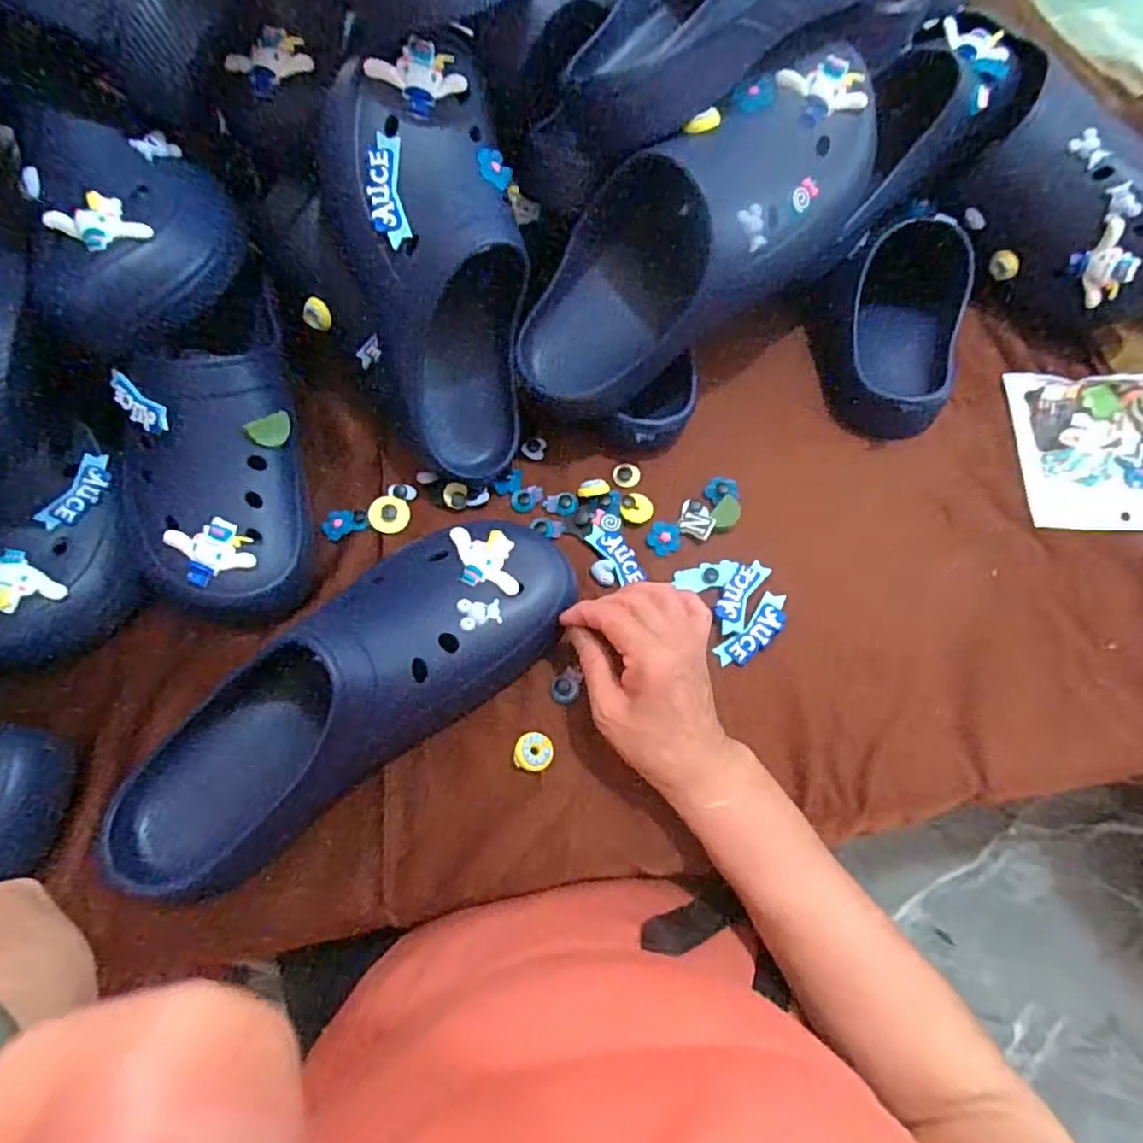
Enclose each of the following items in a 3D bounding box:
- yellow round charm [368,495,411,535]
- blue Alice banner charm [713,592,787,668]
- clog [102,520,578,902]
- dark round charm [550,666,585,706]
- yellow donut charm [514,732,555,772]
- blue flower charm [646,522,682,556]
[{"bbox_3d":[-0.139,-0.044,0.486,0.027,0.008,0.030,15,66,9],"label":"yellow round charm"},{"bbox_3d":[0.125,0.040,0.432,0.022,0.005,0.062,40,72,18],"label":"blue Alice banner charm"},{"bbox_3d":[-0.136,0.068,0.377,0.298,0.106,0.104,-38,69,-14],"label":"clog"},{"bbox_3d":[-0.004,0.076,0.428,0.019,0.008,0.024,10,66,7],"label":"dark round charm"},{"bbox_3d":[-0.023,0.114,0.402,0.024,0.009,0.023,-1,65,2],"label":"yellow donut charm"},{"bbox_3d":[0.069,-0.024,0.468,0.024,0.004,0.026,9,65,6],"label":"blue flower charm"}]

